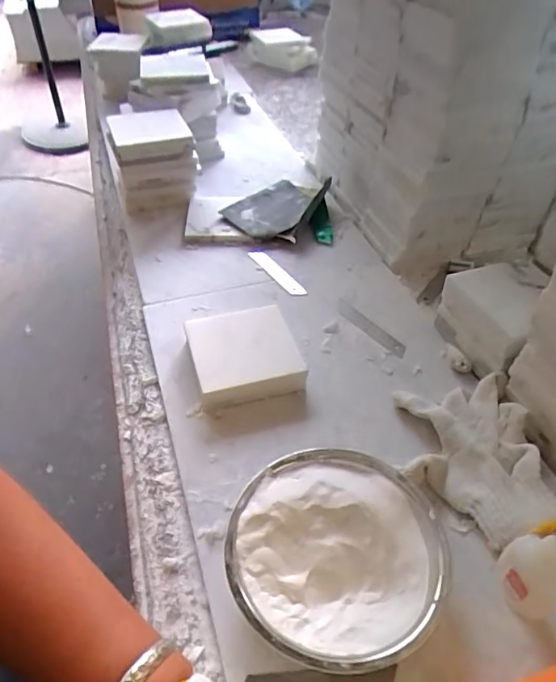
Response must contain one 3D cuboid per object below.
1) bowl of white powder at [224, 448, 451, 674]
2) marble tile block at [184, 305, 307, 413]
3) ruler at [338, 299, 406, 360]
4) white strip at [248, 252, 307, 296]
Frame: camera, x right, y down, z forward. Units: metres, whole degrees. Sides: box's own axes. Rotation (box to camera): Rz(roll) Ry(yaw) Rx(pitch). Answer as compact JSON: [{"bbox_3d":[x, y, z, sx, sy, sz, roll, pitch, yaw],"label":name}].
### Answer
[{"bbox_3d":[0.040,0.154,0.375,0.147,0.049,0.143,1,47,-1],"label":"bowl of white powder"},{"bbox_3d":[-0.034,0.017,0.508,0.097,0.033,0.099,-11,49,-12],"label":"marble tile block"},{"bbox_3d":[0.102,-0.015,0.576,0.020,0.009,0.105,-29,54,-26],"label":"ruler"},{"bbox_3d":[-0.002,-0.088,0.653,0.021,0.005,0.103,-25,53,-23],"label":"white strip"}]

